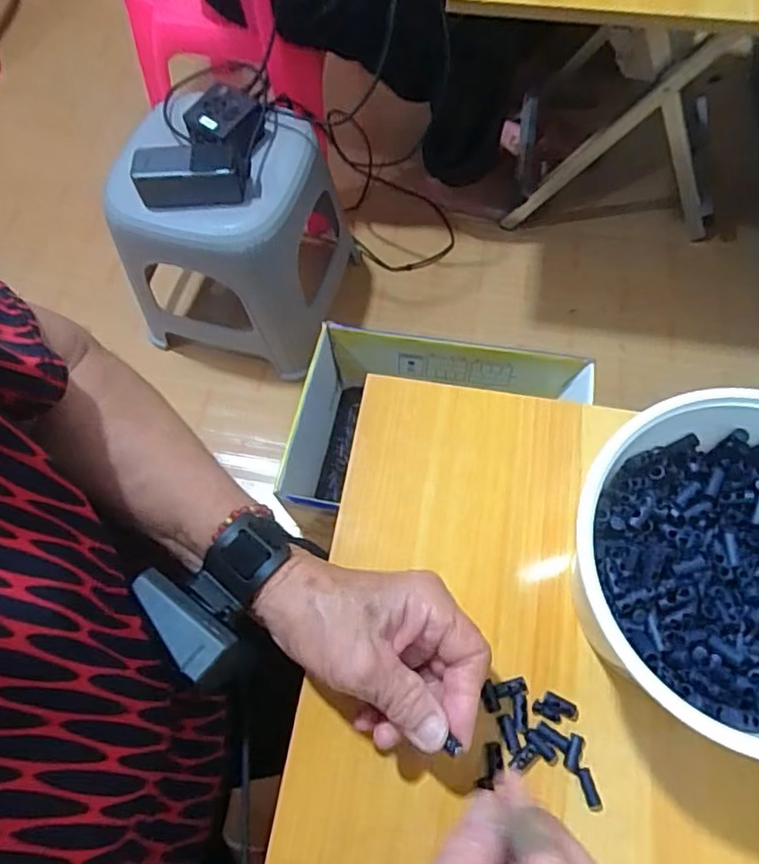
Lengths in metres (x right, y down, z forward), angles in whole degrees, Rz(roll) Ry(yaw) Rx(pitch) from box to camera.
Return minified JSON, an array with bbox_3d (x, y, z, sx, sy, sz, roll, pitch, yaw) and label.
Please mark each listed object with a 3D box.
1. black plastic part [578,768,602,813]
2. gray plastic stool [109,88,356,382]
[{"bbox_3d":[0.117,0.198,0.336,0.007,0.004,0.021,-15,66,-4],"label":"black plastic part"},{"bbox_3d":[-0.206,-0.287,0.930,0.266,0.356,0.259,14,69,8],"label":"gray plastic stool"}]

